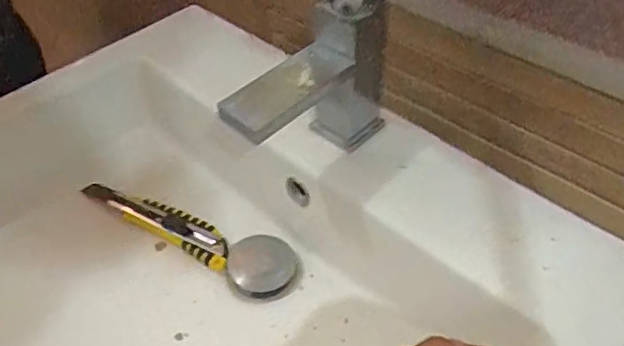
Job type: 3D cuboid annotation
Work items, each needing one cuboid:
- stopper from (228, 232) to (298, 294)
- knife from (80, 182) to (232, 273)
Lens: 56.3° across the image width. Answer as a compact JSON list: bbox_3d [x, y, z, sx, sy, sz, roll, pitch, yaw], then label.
[{"bbox_3d":[-0.048,0.087,0.568,0.065,0.011,0.061,-12,46,-11],"label":"stopper"},{"bbox_3d":[-0.153,0.046,0.586,0.176,0.012,0.036,25,50,24],"label":"knife"}]

